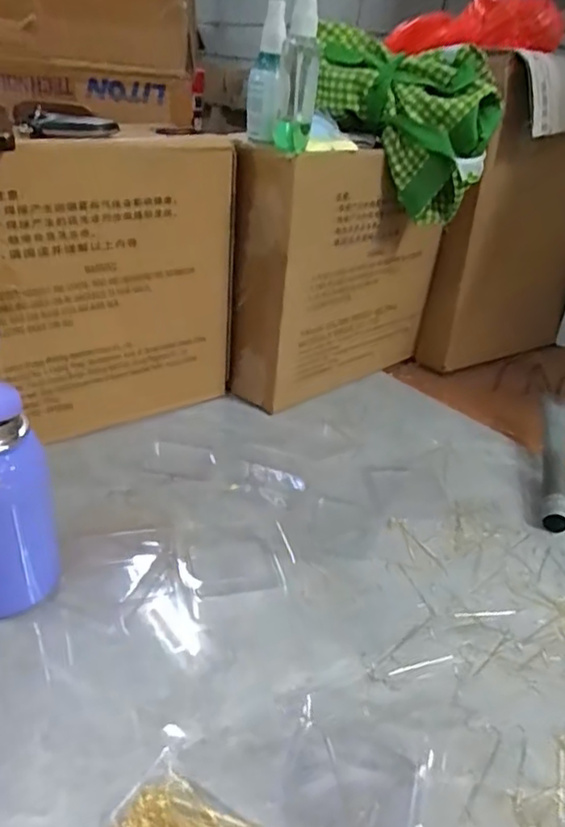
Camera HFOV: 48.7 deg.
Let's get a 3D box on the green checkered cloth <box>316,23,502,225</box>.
[{"bbox_3d":[0.121,-0.298,0.648,0.188,0.157,0.062,16,31,16],"label":"green checkered cloth"}]

